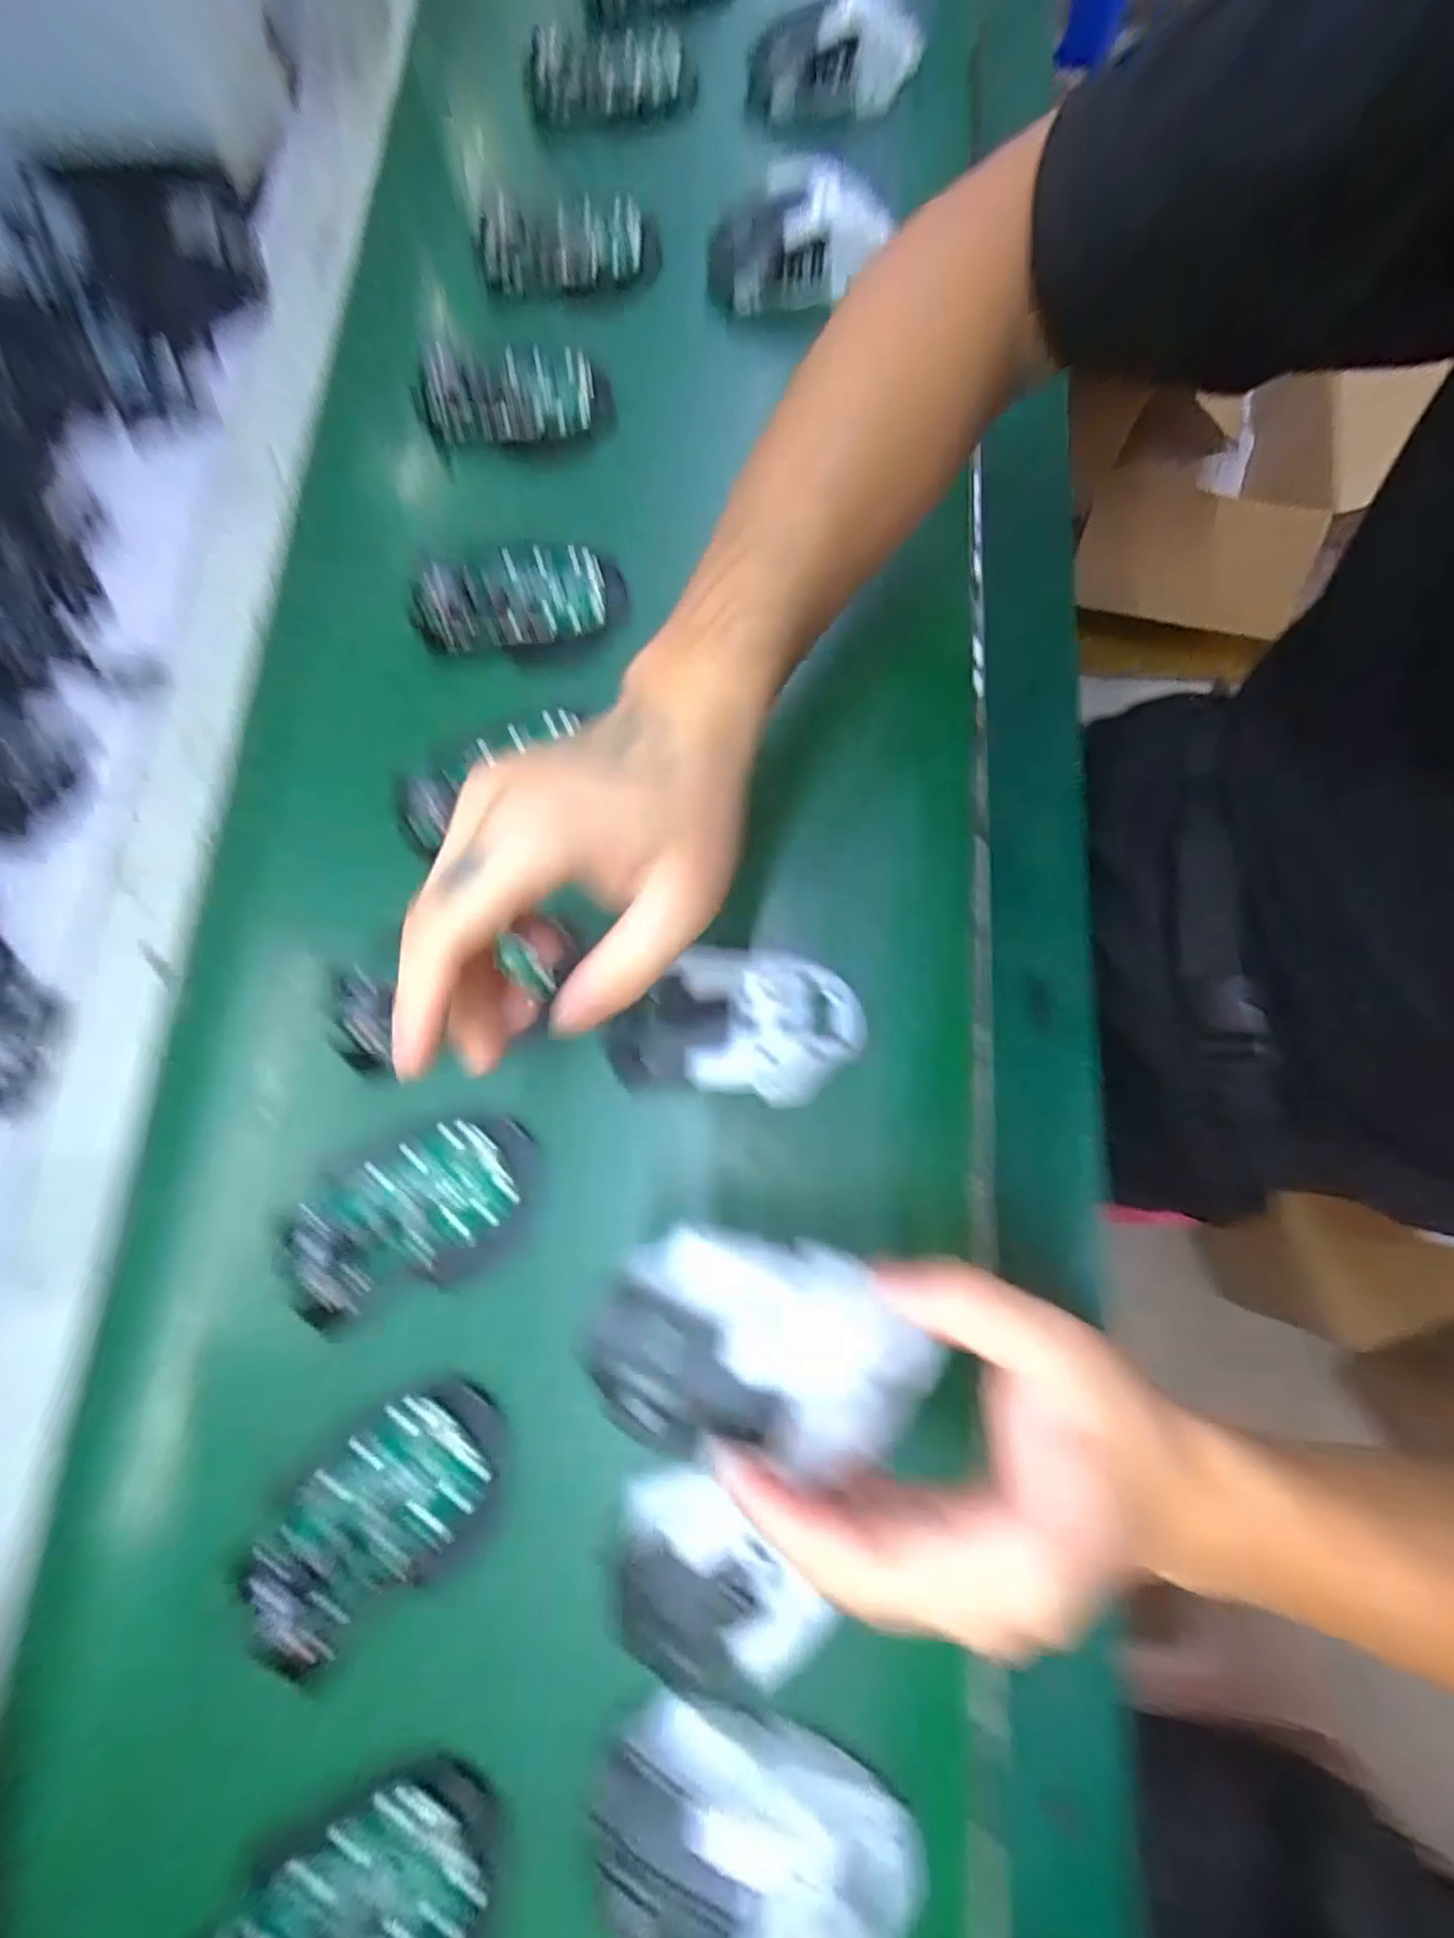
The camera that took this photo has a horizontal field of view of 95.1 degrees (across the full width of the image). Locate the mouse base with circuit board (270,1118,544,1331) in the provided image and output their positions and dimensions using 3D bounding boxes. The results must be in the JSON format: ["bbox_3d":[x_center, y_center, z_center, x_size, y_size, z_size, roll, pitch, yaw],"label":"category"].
[{"bbox_3d":[-0.140,0.109,0.293,0.112,0.017,0.064,-22,77,-4],"label":"mouse base with circuit board"}]

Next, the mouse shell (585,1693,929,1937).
[{"bbox_3d":[0.009,0.317,0.236,0.116,0.035,0.063,17,77,5],"label":"mouse shell"}]

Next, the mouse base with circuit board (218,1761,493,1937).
[{"bbox_3d":[-0.136,0.349,0.241,0.101,0.017,0.055,-31,78,-6],"label":"mouse base with circuit board"}]

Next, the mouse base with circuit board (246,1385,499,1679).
[{"bbox_3d":[-0.140,0.219,0.266,0.101,0.021,0.058,-41,79,-8],"label":"mouse base with circuit board"}]

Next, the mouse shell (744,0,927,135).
[{"bbox_3d":[0.070,-0.596,0.434,0.116,0.053,0.045,-6,77,-1],"label":"mouse shell"}]

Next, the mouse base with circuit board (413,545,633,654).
[{"bbox_3d":[-0.114,-0.205,0.358,0.111,0.014,0.051,-9,77,-1],"label":"mouse base with circuit board"}]

